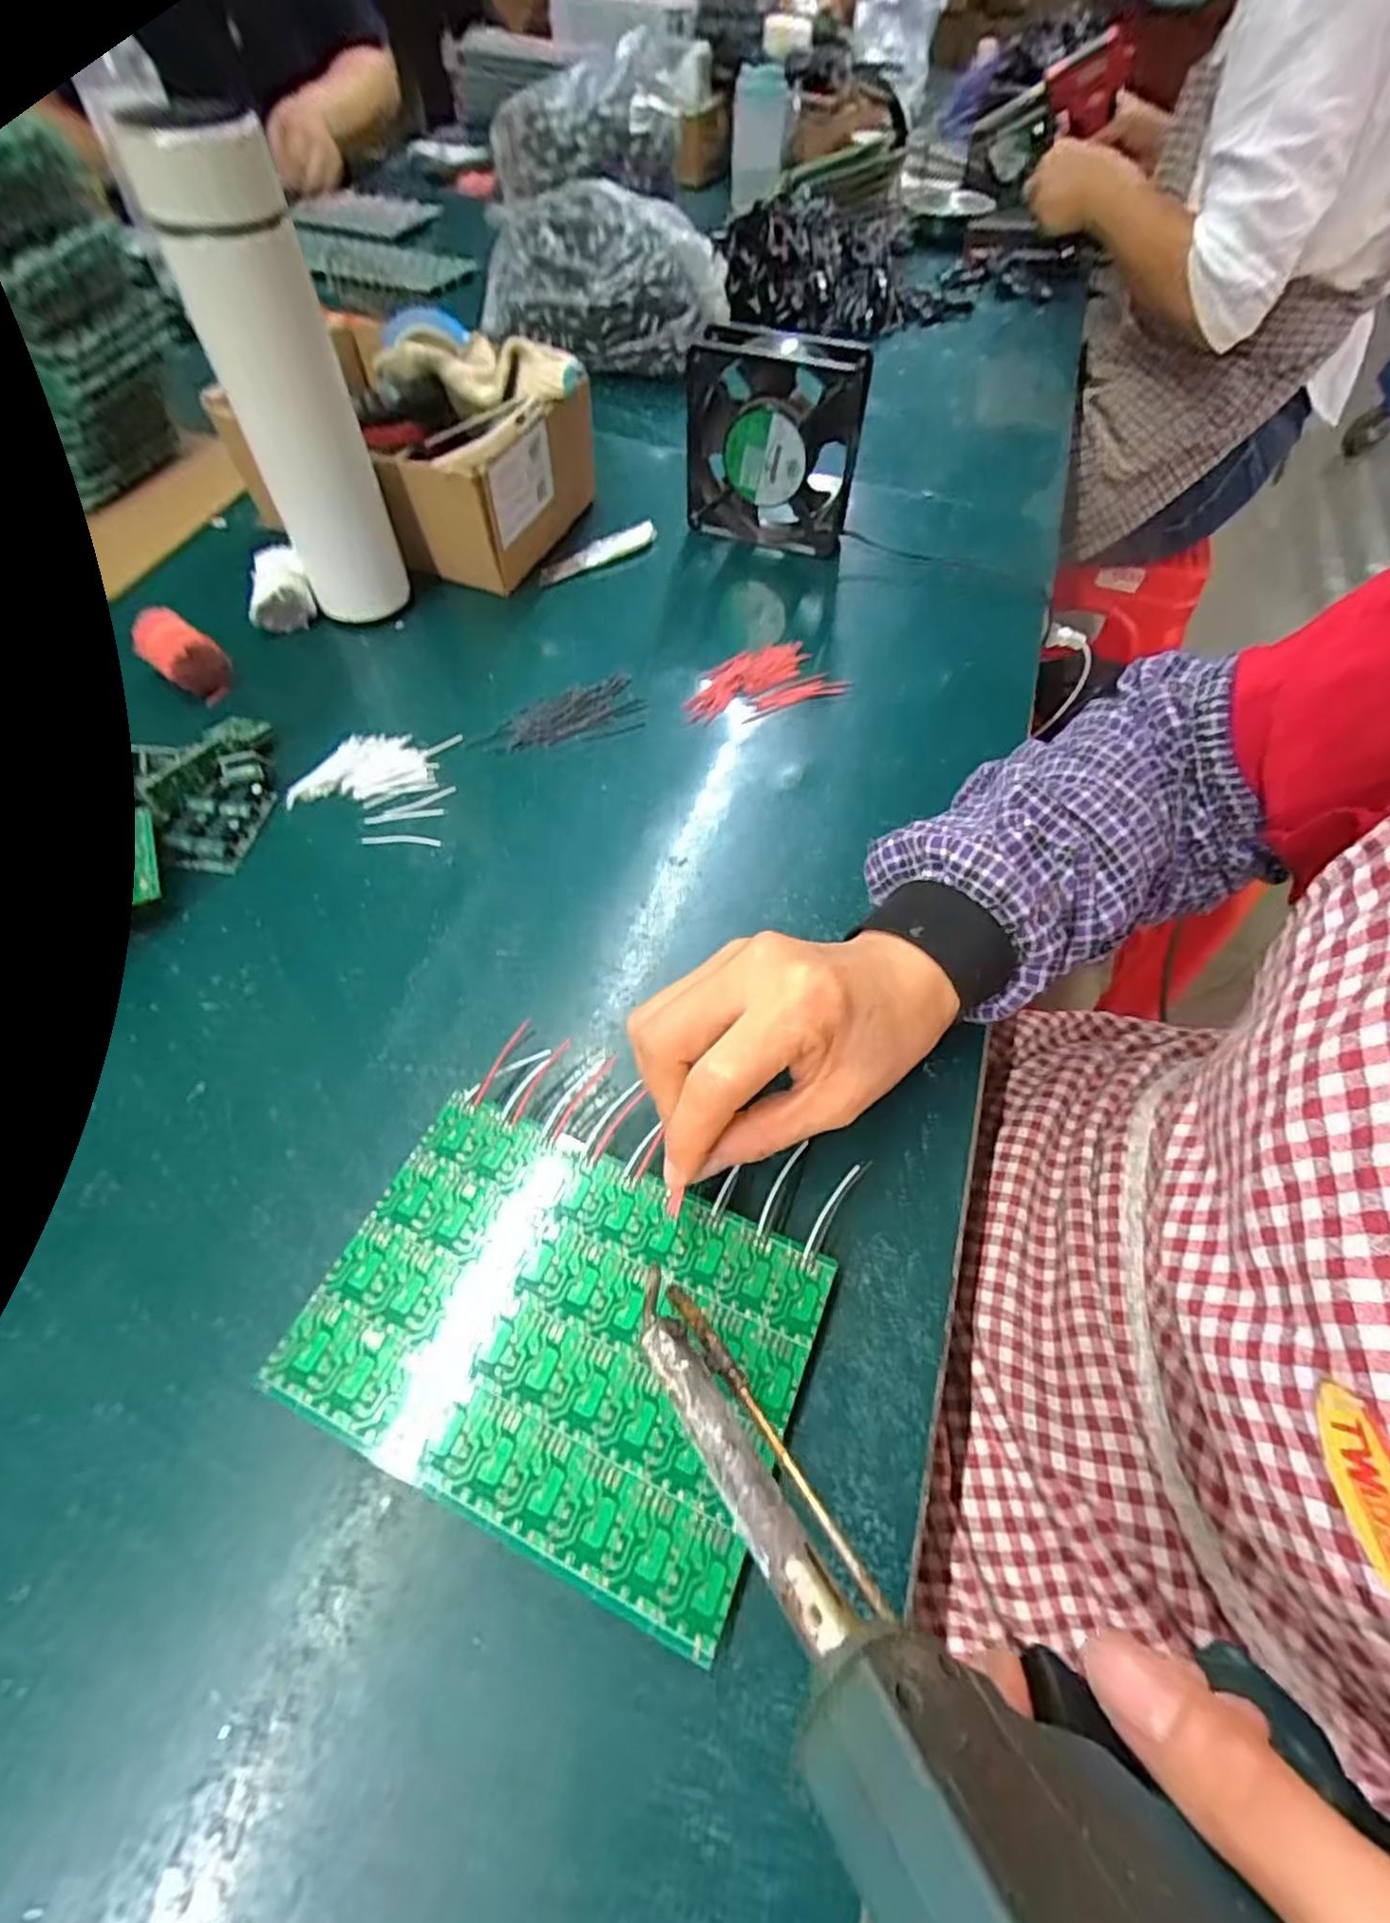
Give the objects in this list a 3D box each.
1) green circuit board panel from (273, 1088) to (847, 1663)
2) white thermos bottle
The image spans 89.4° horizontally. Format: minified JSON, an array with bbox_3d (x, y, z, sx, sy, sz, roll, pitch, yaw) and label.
[{"bbox_3d":[-0.048,0.128,0.249,0.165,0.004,0.115,21,58,13],"label":"green circuit board panel"},{"bbox_3d":[-0.219,-0.300,0.394,0.064,0.237,0.072,-25,61,-14],"label":"white thermos bottle"}]

